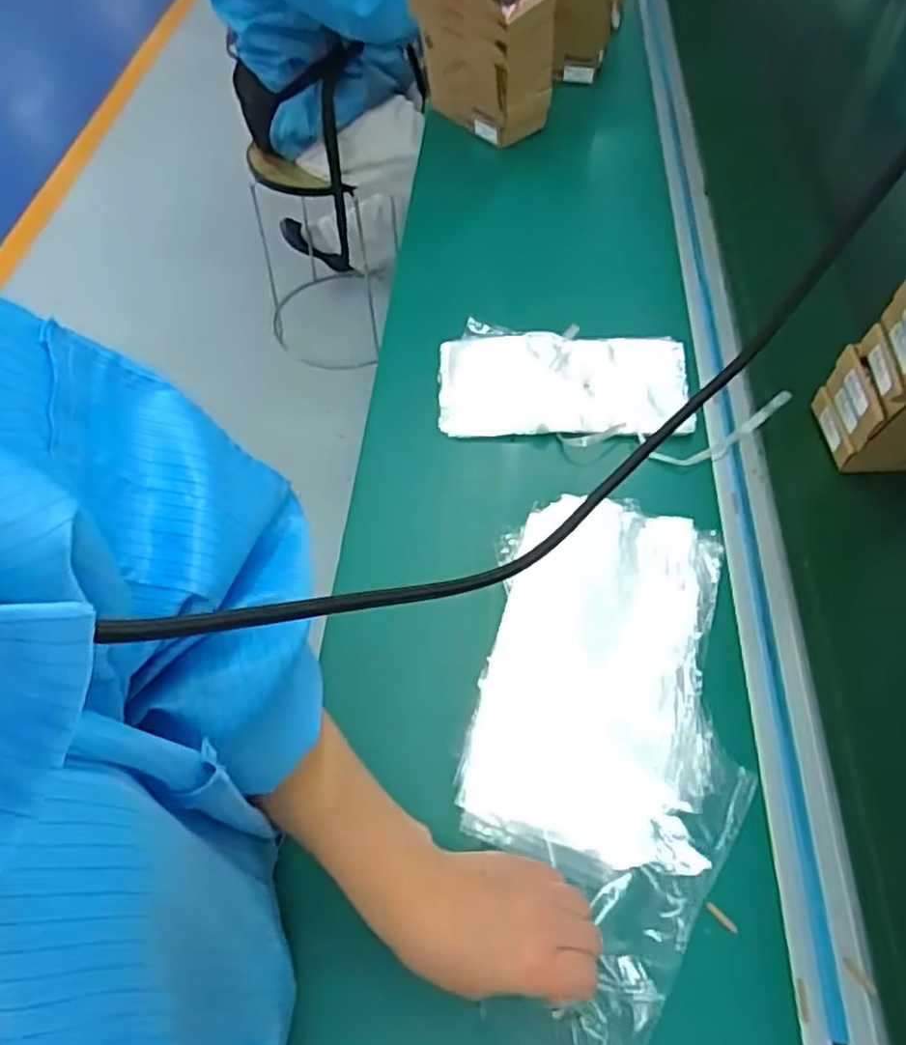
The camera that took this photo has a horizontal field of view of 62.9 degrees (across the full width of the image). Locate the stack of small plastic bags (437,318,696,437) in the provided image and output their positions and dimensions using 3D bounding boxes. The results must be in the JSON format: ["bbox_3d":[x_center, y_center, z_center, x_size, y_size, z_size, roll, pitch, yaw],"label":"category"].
[{"bbox_3d":[0.101,-0.132,0.674,0.224,0.017,0.126,2,55,3],"label":"stack of small plastic bags"}]

